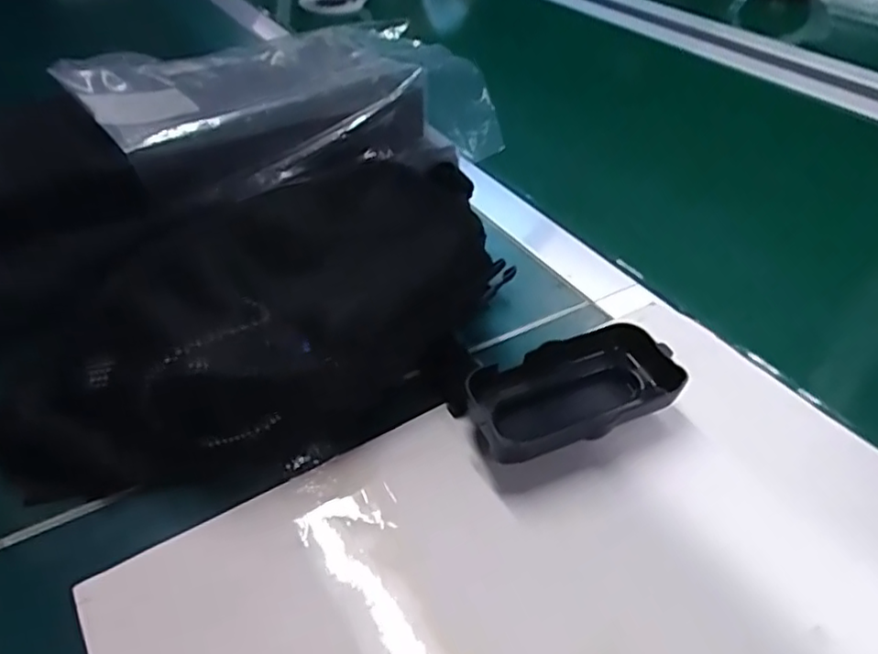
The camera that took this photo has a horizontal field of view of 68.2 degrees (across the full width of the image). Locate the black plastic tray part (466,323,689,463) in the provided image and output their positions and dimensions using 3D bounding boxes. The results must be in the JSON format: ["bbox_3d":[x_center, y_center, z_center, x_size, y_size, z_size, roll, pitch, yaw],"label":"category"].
[{"bbox_3d":[0.068,0.035,0.334,0.113,0.032,0.049,-18,44,-19],"label":"black plastic tray part"}]

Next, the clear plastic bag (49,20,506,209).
[{"bbox_3d":[-0.107,-0.166,0.456,0.259,0.058,0.173,-23,55,-29],"label":"clear plastic bag"}]

